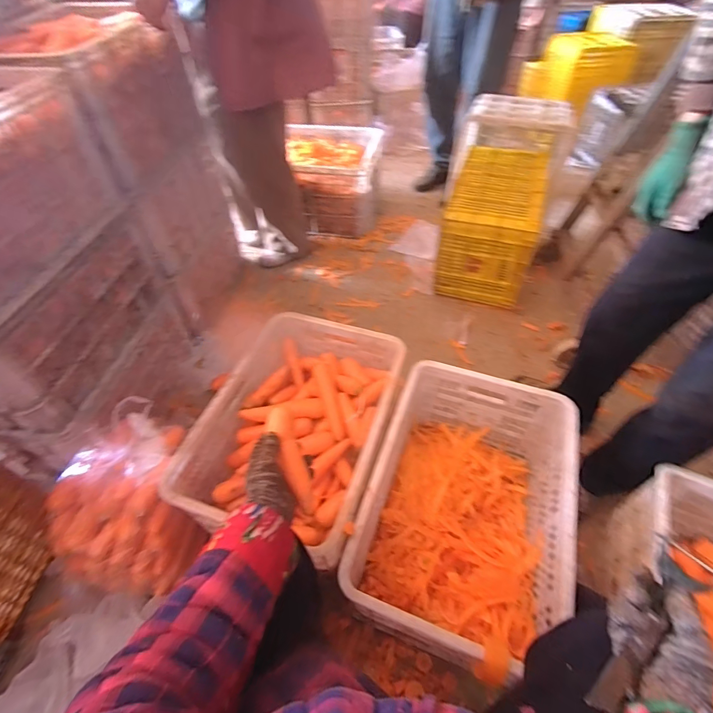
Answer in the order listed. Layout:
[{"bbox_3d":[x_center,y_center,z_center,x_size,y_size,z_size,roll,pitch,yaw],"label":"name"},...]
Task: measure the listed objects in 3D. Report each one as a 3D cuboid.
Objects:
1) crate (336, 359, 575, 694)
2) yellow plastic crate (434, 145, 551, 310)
[{"bbox_3d":[0.217,0.318,0.824,0.355,0.259,0.531,16,50,14],"label":"crate"},{"bbox_3d":[0.489,-0.484,1.427,0.287,0.329,0.488,14,50,12],"label":"yellow plastic crate"}]

